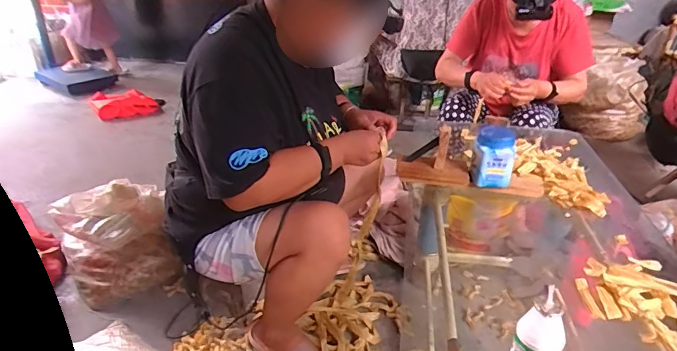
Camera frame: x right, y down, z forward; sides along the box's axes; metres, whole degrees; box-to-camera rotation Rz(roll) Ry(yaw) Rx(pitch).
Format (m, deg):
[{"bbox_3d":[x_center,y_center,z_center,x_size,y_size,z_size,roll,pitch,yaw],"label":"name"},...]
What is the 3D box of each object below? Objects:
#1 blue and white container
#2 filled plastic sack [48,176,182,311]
[{"bbox_3d":[0.347,-0.039,0.982,0.081,0.118,0.065,9,32,15],"label":"blue and white container"},{"bbox_3d":[-0.659,0.195,1.321,0.292,0.256,0.220,-15,34,-24],"label":"filled plastic sack"}]

